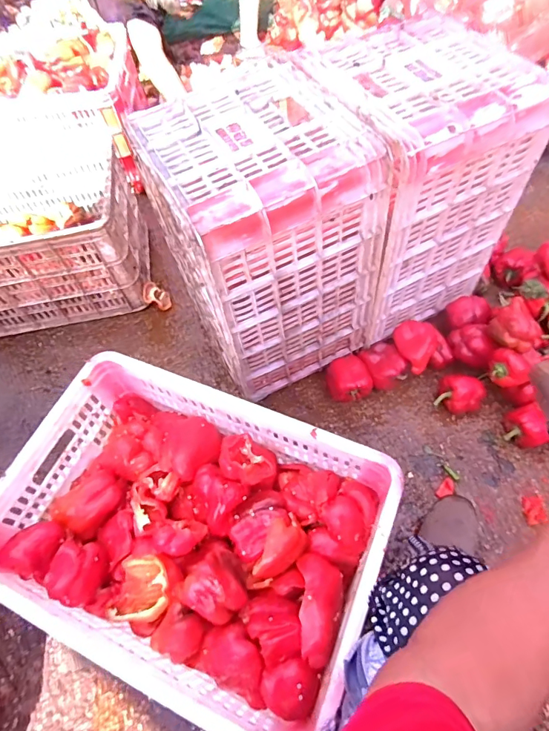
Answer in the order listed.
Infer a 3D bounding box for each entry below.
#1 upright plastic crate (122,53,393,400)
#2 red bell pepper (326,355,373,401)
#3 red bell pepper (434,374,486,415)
[{"bbox_3d":[-0.013,-0.207,0.807,0.295,0.459,0.299,-27,61,-11],"label":"upright plastic crate"},{"bbox_3d":[0.159,0.031,0.941,0.089,0.076,0.094,-17,60,-5],"label":"red bell pepper"},{"bbox_3d":[0.386,0.062,0.899,0.089,0.076,0.074,29,66,19],"label":"red bell pepper"}]

